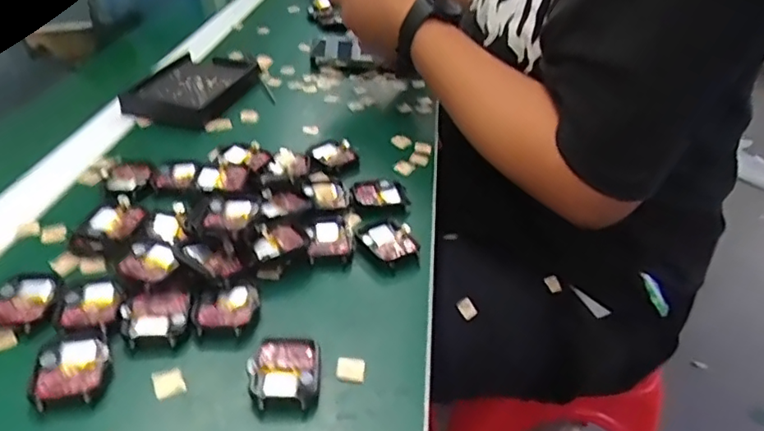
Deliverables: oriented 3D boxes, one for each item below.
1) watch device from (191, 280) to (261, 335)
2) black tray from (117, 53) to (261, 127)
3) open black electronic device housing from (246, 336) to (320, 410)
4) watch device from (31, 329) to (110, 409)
[{"bbox_3d":[-0.096,0.058,0.359,0.036,0.009,0.044,4,35,1],"label":"watch device"},{"bbox_3d":[-0.203,-0.140,0.622,0.107,0.019,0.142,8,35,4],"label":"black tray"},{"bbox_3d":[-0.054,0.087,0.322,0.038,0.012,0.046,1,35,-4],"label":"open black electronic device housing"},{"bbox_3d":[-0.169,0.083,0.314,0.037,0.007,0.046,-10,37,-19],"label":"watch device"}]

